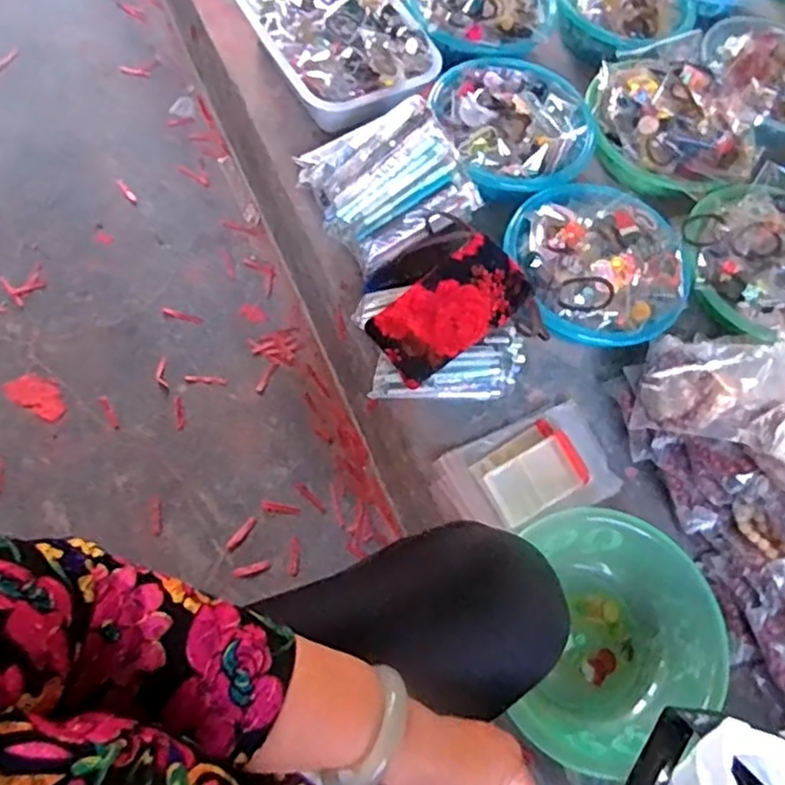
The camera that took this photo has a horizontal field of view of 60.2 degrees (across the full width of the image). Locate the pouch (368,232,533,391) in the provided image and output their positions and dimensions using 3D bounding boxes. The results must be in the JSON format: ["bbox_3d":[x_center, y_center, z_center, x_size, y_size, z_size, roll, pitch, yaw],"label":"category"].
[{"bbox_3d":[0.064,-0.092,0.756,0.175,0.022,0.094,-40,90,-8],"label":"pouch"}]

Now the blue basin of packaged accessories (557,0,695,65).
[{"bbox_3d":[0.346,-0.587,1.036,0.210,0.090,0.197,3,65,-7],"label":"blue basin of packaged accessories"}]

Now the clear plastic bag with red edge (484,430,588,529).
[{"bbox_3d":[0.163,0.095,0.756,0.114,0.012,0.067,-30,91,-13],"label":"clear plastic bag with red edge"}]

